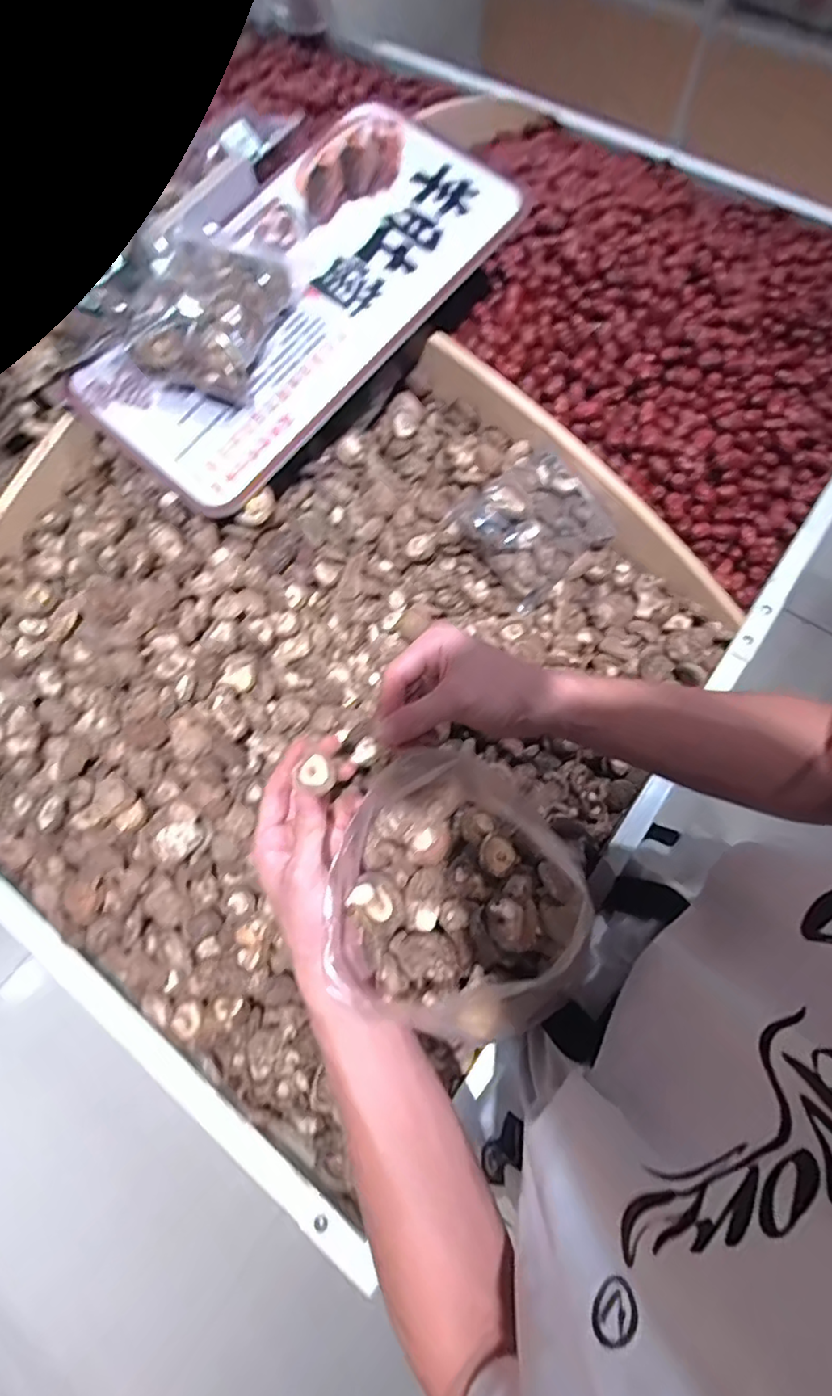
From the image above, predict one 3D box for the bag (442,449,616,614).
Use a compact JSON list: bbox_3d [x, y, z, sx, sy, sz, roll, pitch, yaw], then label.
[{"bbox_3d":[0.137,-0.191,0.642,0.162,0.043,0.132,-41,105,-17],"label":"bag"}]

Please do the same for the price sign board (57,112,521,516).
[{"bbox_3d":[-0.122,-0.419,0.609,0.233,0.013,0.476,38,82,10],"label":"price sign board"}]

